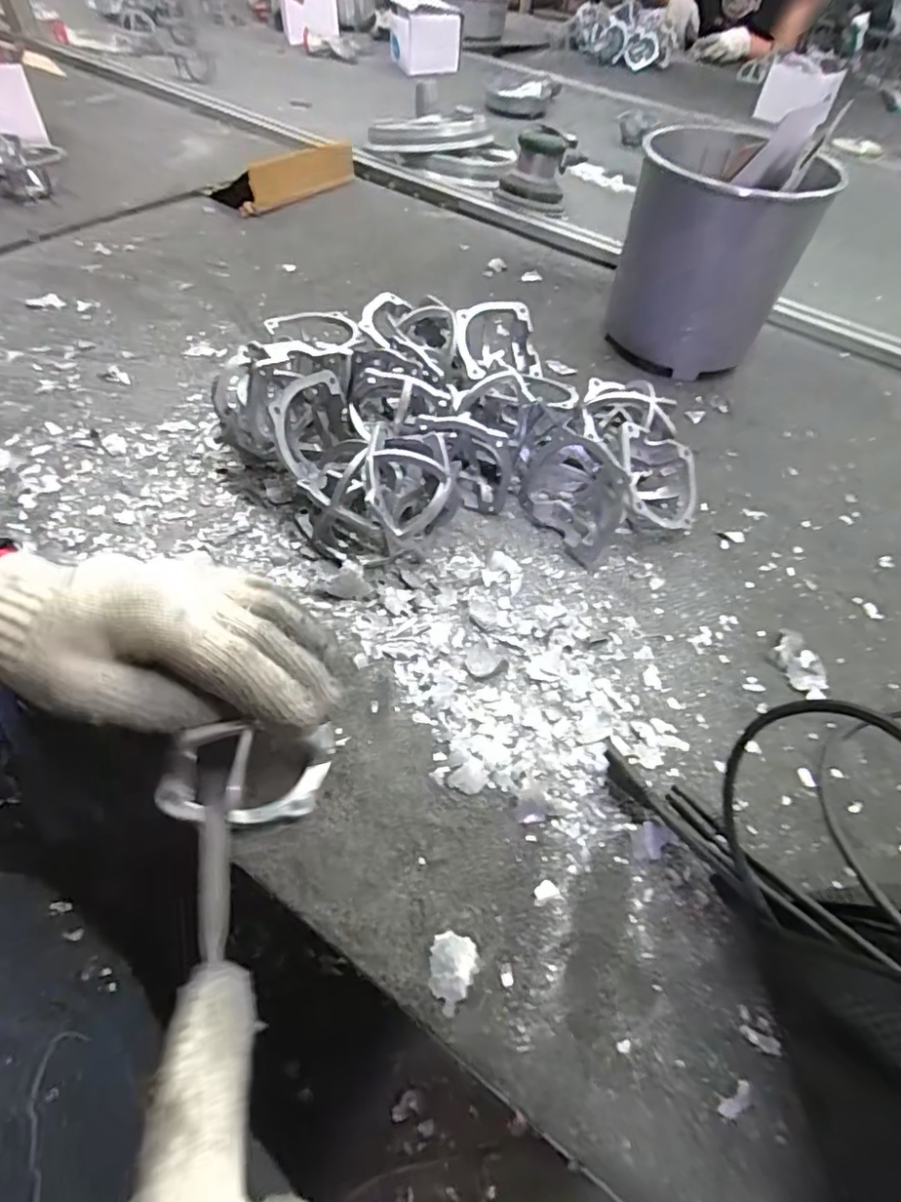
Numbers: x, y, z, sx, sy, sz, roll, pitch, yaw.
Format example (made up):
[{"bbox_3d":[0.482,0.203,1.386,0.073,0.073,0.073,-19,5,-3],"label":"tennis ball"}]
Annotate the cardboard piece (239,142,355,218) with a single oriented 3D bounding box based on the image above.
[{"bbox_3d":[-0.220,-0.613,0.838,0.027,0.053,0.202,26,55,33],"label":"cardboard piece"}]

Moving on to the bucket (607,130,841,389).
[{"bbox_3d":[0.266,-0.365,0.606,0.156,0.186,0.180,19,54,8],"label":"bucket"}]

